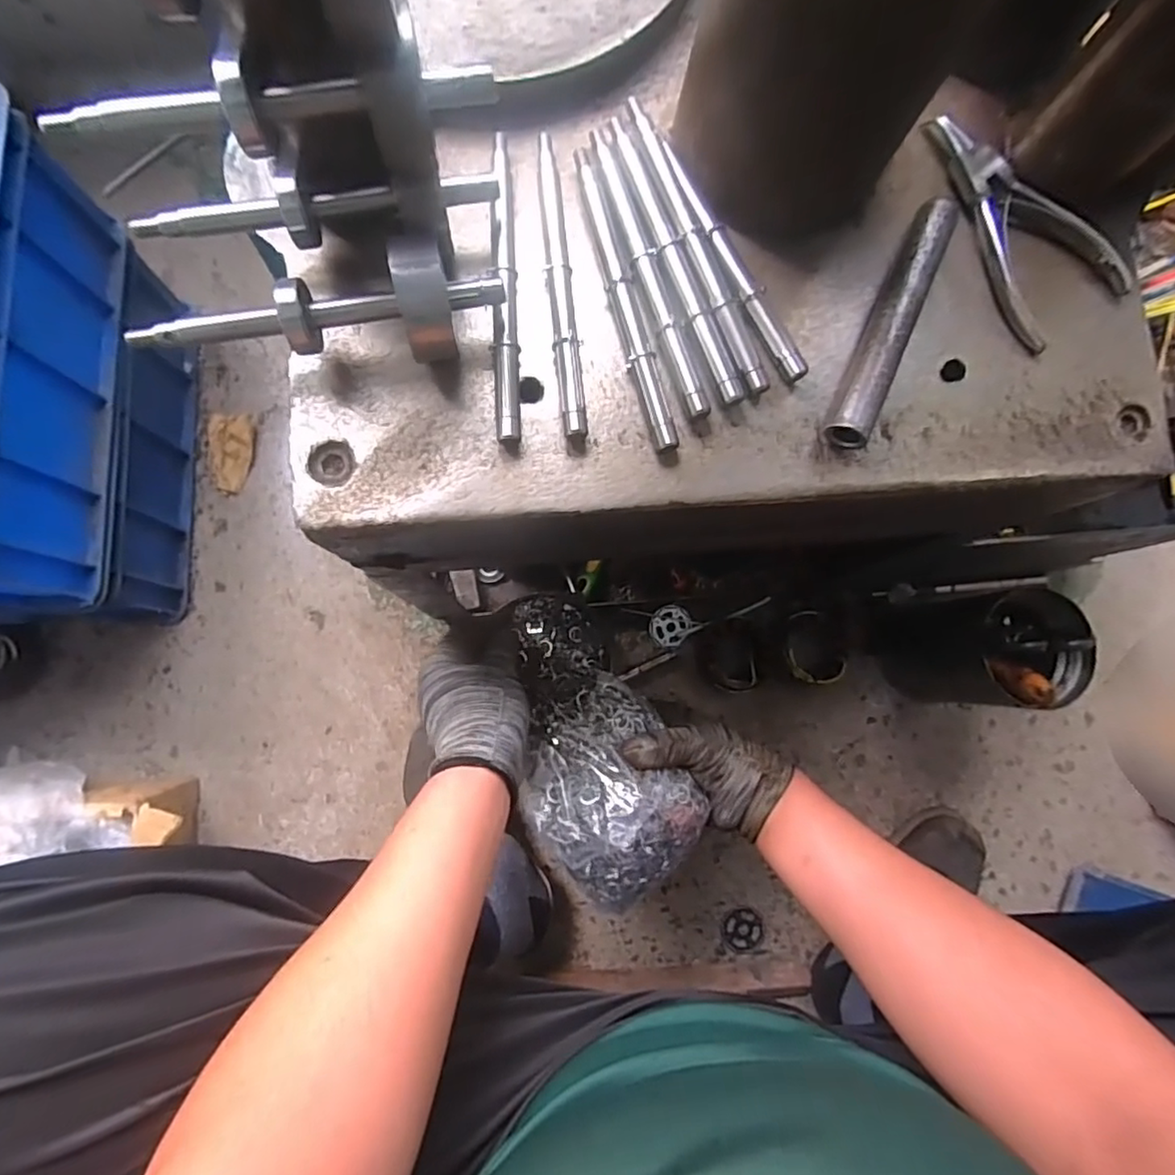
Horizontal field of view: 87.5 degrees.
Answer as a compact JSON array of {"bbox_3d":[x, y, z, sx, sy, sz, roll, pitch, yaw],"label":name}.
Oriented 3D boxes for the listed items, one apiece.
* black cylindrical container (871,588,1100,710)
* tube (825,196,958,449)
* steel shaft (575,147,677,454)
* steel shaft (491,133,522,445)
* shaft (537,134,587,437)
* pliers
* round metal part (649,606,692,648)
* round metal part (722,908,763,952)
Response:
[{"bbox_3d":[0.420,0.066,0.670,0.124,0.196,0.120,1,82,-4],"label":"black cylindrical container"},{"bbox_3d":[0.155,-0.137,0.316,0.019,0.020,0.139,24,81,-1],"label":"tube"},{"bbox_3d":[0.018,-0.145,0.311,0.013,0.010,0.161,-14,83,-6],"label":"steel shaft"},{"bbox_3d":[-0.042,-0.150,0.308,0.011,0.012,0.161,-2,82,-5],"label":"steel shaft"},{"bbox_3d":[-0.013,-0.152,0.311,0.012,0.012,0.159,-5,82,-5],"label":"shaft"},{"bbox_3d":[0.246,-0.201,0.336,0.075,0.013,0.137,-15,83,-7],"label":"pliers"},{"bbox_3d":[0.100,0.047,0.737,0.049,0.006,0.049,1,82,-4],"label":"round metal part"},{"bbox_3d":[0.179,0.393,0.705,0.044,0.007,0.048,1,82,-4],"label":"round metal part"}]

